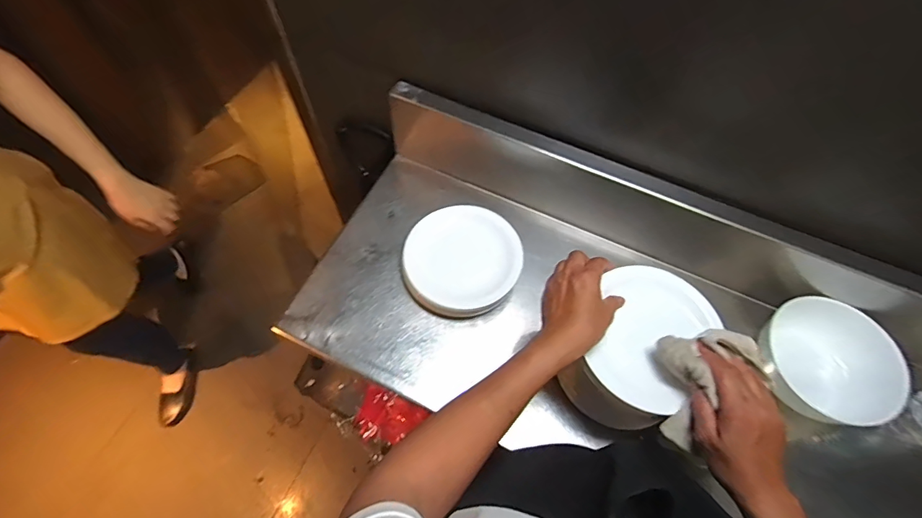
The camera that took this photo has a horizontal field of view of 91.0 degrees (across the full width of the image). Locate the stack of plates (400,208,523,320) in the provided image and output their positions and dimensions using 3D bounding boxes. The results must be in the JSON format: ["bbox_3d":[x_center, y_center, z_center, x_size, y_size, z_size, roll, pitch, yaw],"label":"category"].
[{"bbox_3d":[0.001,-0.002,0.752,0.195,0.040,0.186,-25,65,-14],"label":"stack of plates"}]

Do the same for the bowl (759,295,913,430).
[{"bbox_3d":[0.545,0.153,0.682,0.174,0.068,0.178,0,62,-1],"label":"bowl"}]

